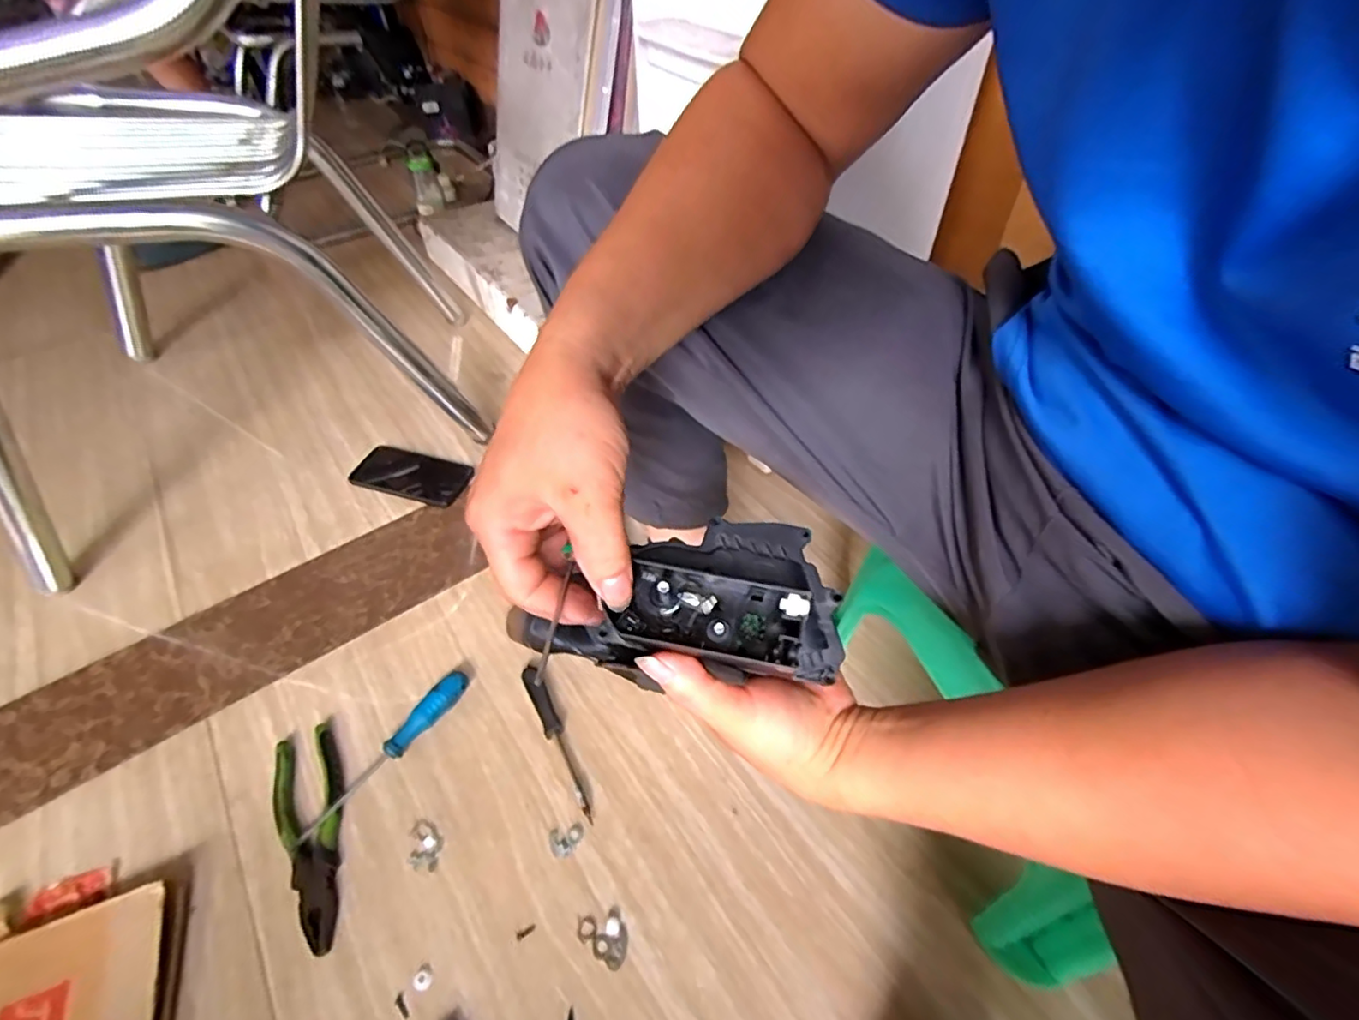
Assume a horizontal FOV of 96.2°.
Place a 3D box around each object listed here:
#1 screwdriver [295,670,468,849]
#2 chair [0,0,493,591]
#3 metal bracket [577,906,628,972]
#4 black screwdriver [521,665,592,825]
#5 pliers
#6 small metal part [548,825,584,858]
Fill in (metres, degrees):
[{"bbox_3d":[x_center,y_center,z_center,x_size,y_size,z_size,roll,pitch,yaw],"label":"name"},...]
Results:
[{"bbox_3d":[-0.286,0.235,0.599,0.029,0.025,0.190,27,53,23],"label":"screwdriver"},{"bbox_3d":[-0.567,-0.418,0.694,0.569,0.718,0.524,-16,50,-12],"label":"chair"},{"bbox_3d":[-0.060,0.354,0.510,0.045,0.004,0.034,31,55,26],"label":"metal bracket"},{"bbox_3d":[-0.124,0.225,0.610,0.019,0.020,0.172,-22,51,-19],"label":"black screwdriver"},{"bbox_3d":[-0.332,0.288,0.553,0.057,0.021,0.193,-23,51,-19],"label":"pliers"},{"bbox_3d":[-0.104,0.300,0.553,0.030,0.004,0.024,-5,47,-3],"label":"small metal part"}]

